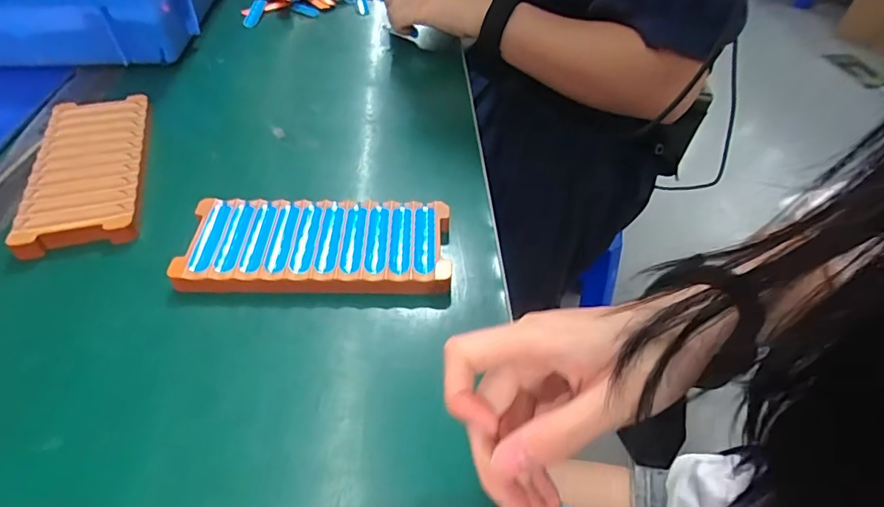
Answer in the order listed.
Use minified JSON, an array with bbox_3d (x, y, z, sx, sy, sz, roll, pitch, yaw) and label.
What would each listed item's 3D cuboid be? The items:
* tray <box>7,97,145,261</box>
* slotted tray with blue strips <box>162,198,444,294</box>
[{"bbox_3d":[-0.271,-0.067,0.401,0.076,0.017,0.171,-13,48,-13],"label":"tray"},{"bbox_3d":[-0.082,-0.005,0.347,0.169,0.021,0.075,2,47,0],"label":"slotted tray with blue strips"}]

